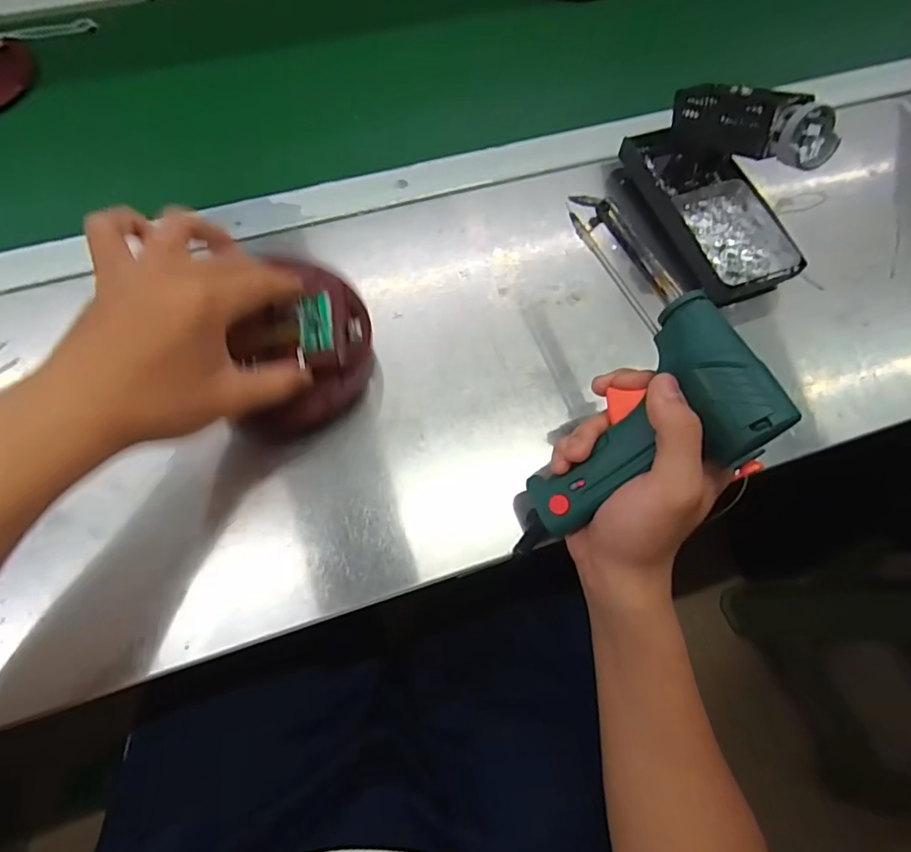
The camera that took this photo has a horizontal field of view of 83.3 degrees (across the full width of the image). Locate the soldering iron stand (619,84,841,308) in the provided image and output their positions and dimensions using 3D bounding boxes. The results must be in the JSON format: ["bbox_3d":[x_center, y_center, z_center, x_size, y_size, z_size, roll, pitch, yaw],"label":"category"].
[{"bbox_3d":[0.211,-0.195,0.379,0.084,0.108,0.165,-17,69,-9],"label":"soldering iron stand"}]

